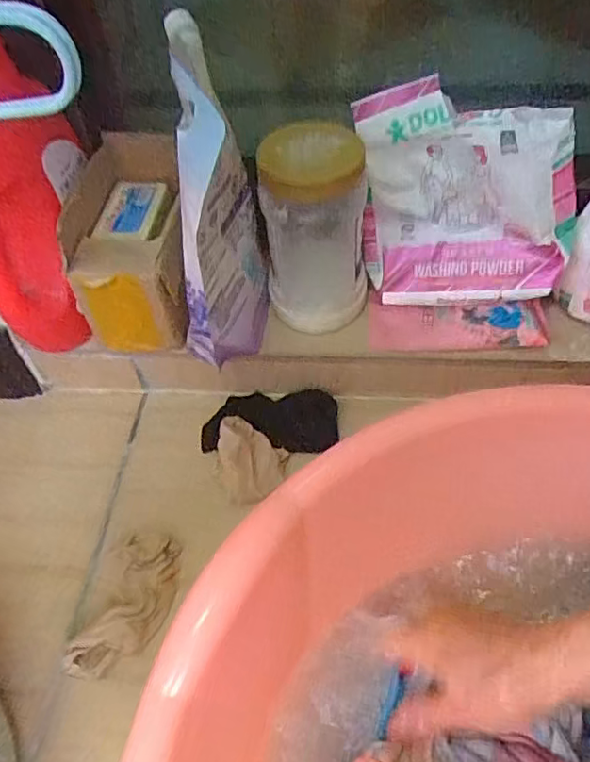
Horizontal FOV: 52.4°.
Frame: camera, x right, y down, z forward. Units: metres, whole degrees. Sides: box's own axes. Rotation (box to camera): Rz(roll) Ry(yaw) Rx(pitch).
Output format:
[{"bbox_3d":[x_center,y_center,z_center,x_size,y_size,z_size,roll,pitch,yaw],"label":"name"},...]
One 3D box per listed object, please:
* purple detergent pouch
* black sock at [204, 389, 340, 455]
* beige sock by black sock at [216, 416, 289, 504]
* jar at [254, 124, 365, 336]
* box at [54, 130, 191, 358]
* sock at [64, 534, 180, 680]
[{"bbox_3d":[-0.069,-0.145,0.532,0.073,0.243,0.155,-6,51,-1],"label":"purple detergent pouch"},{"bbox_3d":[-0.025,0.033,0.614,0.137,0.050,0.077,0,51,4],"label":"black sock"},{"bbox_3d":[-0.042,0.077,0.573,0.059,0.062,0.073,8,52,10],"label":"beige sock by black sock"},{"bbox_3d":[0.022,-0.145,0.576,0.097,0.166,0.096,-1,51,3],"label":"jar"},{"bbox_3d":[-0.168,-0.135,0.604,0.090,0.138,0.159,-6,51,-1],"label":"box"},{"bbox_3d":[-0.140,0.186,0.508,0.063,0.032,0.122,6,51,9],"label":"sock"}]

